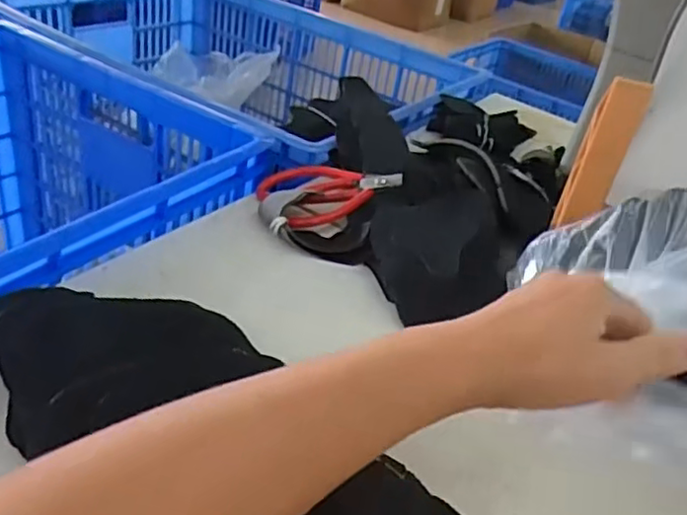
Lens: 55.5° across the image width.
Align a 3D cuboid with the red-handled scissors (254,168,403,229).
[{"bbox_3d":[-0.014,-0.066,0.632,0.129,0.035,0.094,-8,36,-21],"label":"red-handled scissors"}]

